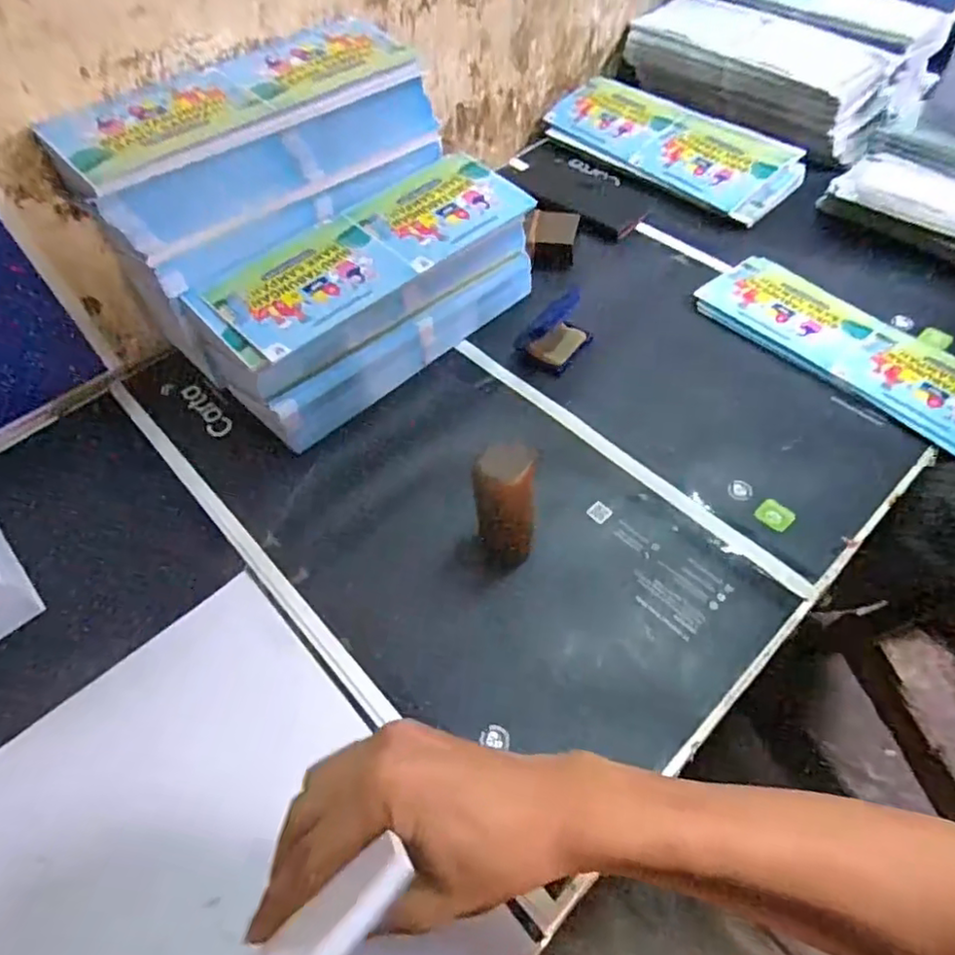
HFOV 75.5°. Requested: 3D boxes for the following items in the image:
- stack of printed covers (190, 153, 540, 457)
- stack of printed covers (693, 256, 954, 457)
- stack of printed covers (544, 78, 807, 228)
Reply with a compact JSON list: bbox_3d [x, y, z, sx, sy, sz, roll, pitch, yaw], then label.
[{"bbox_3d":[-0.097,-0.183,0.612,0.141,0.112,0.334,37,64,25],"label":"stack of printed covers"},{"bbox_3d":[0.370,-0.122,0.597,0.114,0.013,0.321,-34,60,-19],"label":"stack of printed covers"},{"bbox_3d":[0.247,-0.441,0.810,0.140,0.019,0.339,-43,62,-10],"label":"stack of printed covers"}]

